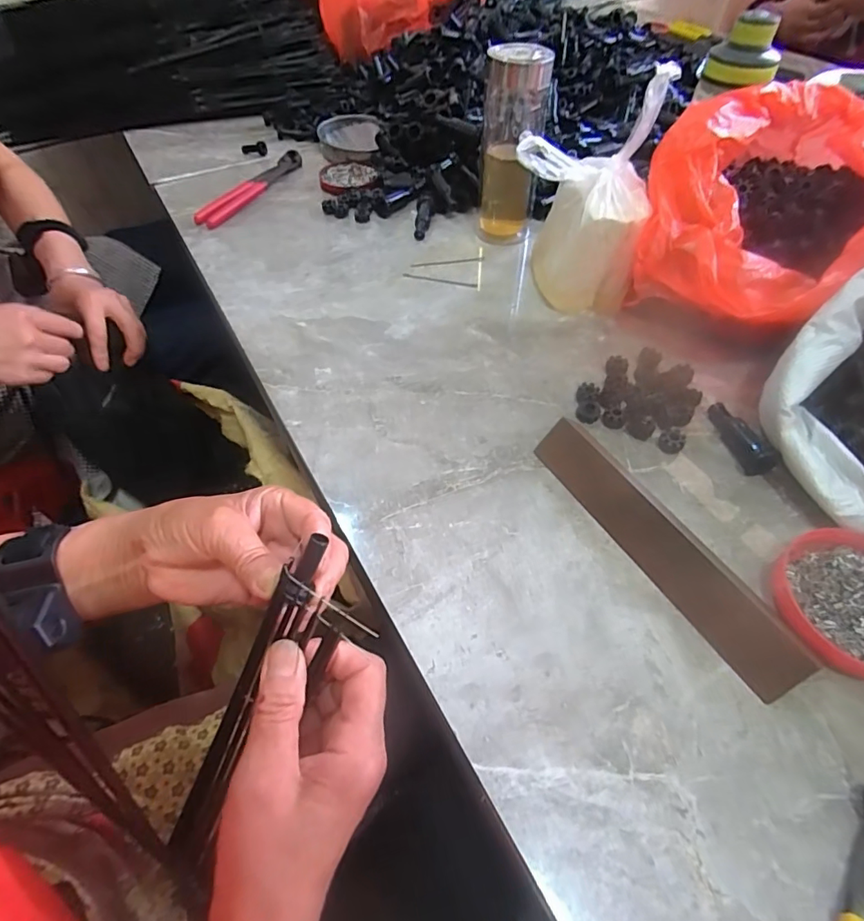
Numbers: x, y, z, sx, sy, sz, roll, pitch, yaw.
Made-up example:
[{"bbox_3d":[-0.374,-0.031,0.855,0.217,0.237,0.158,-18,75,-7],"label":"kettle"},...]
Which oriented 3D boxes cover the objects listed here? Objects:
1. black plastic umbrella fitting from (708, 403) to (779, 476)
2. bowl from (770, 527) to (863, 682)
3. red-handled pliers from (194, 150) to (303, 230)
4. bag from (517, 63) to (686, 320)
[{"bbox_3d":[0.244,-0.021,0.399,0.020,0.020,0.069,-16,55,-10],"label":"black plastic umbrella fitting"},{"bbox_3d":[0.265,0.087,0.310,0.092,0.025,0.088,-1,54,1],"label":"bowl"},{"bbox_3d":[-0.245,-0.369,0.676,0.035,0.017,0.194,18,56,14],"label":"red-handled pliers"},{"bbox_3d":[0.139,-0.243,0.475,0.119,0.166,0.101,4,54,4],"label":"bag"}]

